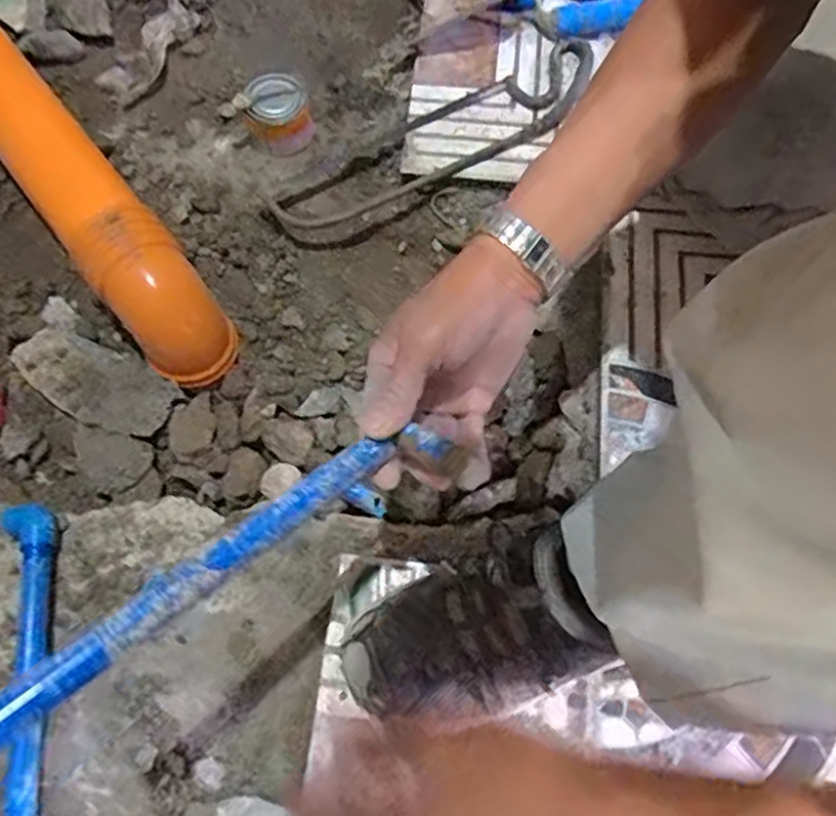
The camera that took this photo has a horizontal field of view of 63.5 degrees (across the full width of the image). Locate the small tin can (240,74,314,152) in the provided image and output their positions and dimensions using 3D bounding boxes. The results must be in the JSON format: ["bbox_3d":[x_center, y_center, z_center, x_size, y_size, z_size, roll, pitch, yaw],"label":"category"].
[{"bbox_3d":[-0.157,-0.329,0.743,0.069,0.049,0.074,-21,68,-7],"label":"small tin can"}]

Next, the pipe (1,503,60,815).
[{"bbox_3d":[-0.308,0.221,0.540,0.046,0.029,0.297,-12,68,-3],"label":"pipe"}]

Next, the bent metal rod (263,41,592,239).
[{"bbox_3d":[0.025,-0.285,0.727,0.392,0.037,0.098,-26,69,-9],"label":"bent metal rod"}]

